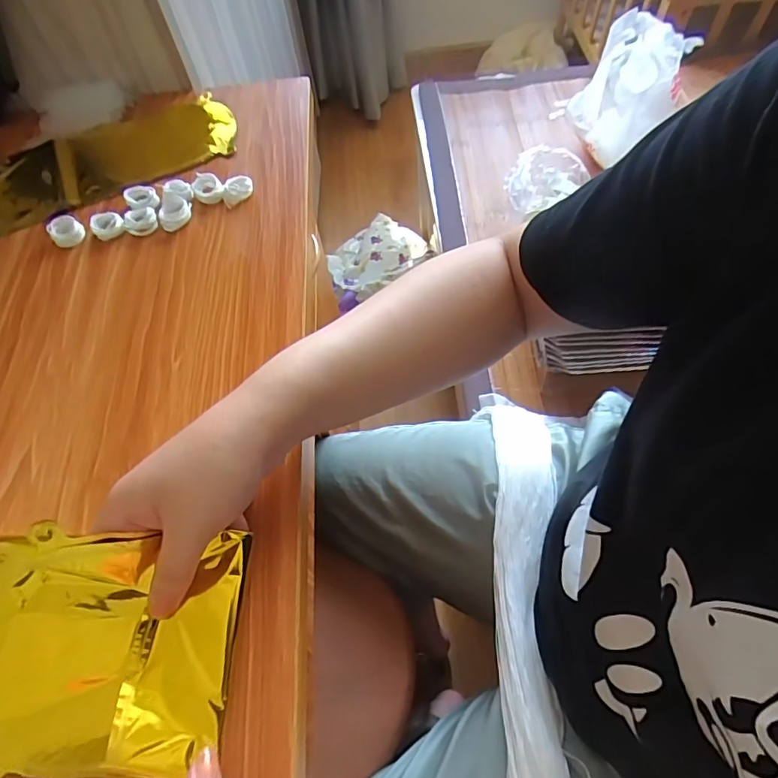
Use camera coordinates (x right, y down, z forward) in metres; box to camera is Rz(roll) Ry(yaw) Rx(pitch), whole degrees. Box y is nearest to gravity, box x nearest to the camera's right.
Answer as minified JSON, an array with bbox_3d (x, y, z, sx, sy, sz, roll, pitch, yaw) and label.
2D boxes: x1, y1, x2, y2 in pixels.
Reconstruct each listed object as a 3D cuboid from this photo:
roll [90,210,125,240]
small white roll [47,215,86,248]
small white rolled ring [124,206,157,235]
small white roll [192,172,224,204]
[{"bbox_3d":[-0.262,-0.152,0.473,0.028,0.013,0.028,-2,59,3],"label":"roll"},{"bbox_3d":[-0.301,-0.148,0.473,0.028,0.013,0.028,-2,59,3],"label":"small white roll"},{"bbox_3d":[-0.233,-0.158,0.475,0.029,0.007,0.032,-25,60,-11],"label":"small white rolled ring"},{"bbox_3d":[-0.176,-0.195,0.491,0.027,0.013,0.035,-25,60,-11],"label":"small white roll"}]

